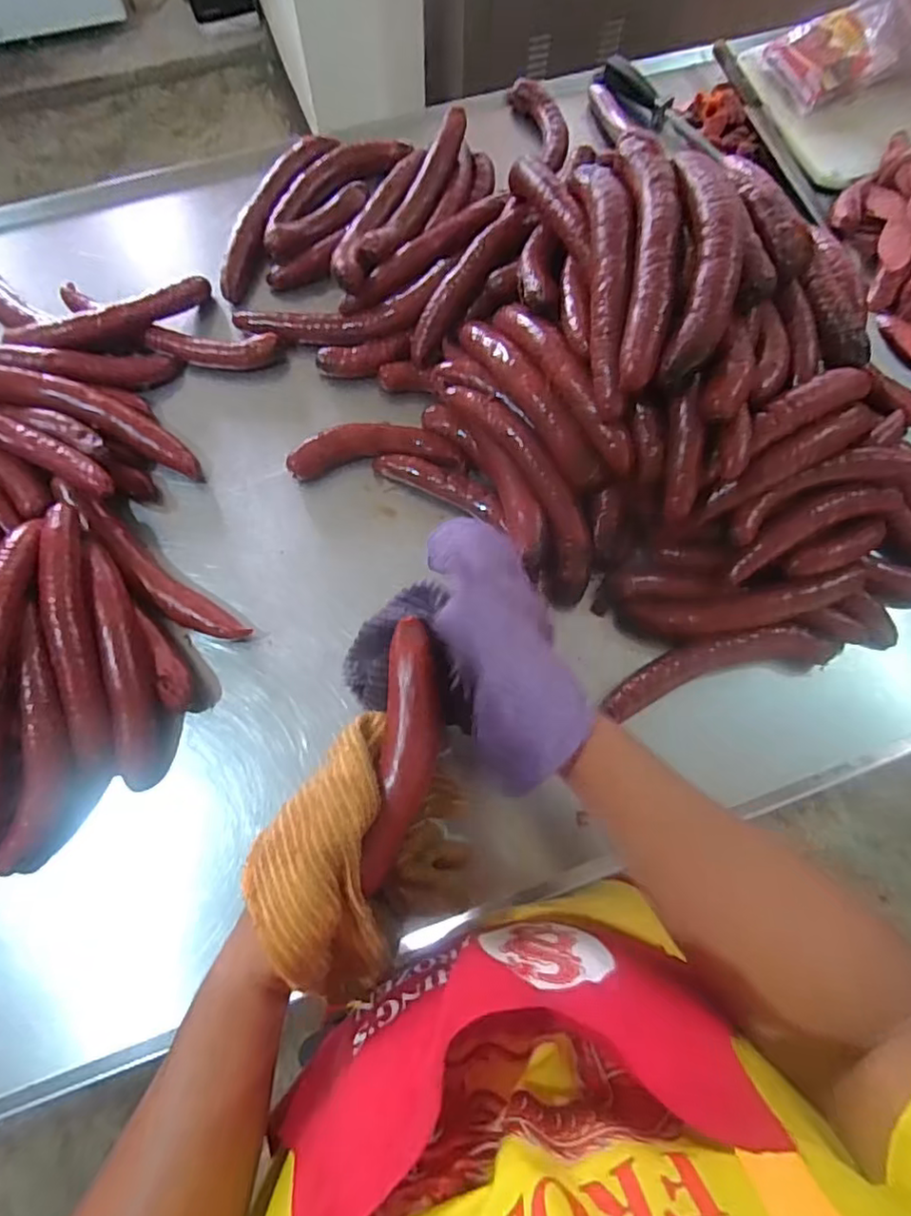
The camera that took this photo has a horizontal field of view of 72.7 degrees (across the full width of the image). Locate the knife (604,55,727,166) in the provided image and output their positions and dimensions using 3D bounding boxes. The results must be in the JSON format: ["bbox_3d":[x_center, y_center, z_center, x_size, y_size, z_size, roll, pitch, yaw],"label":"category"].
[{"bbox_3d":[0.318,-0.757,0.943,0.030,0.036,0.241,-41,78,-13],"label":"knife"}]

